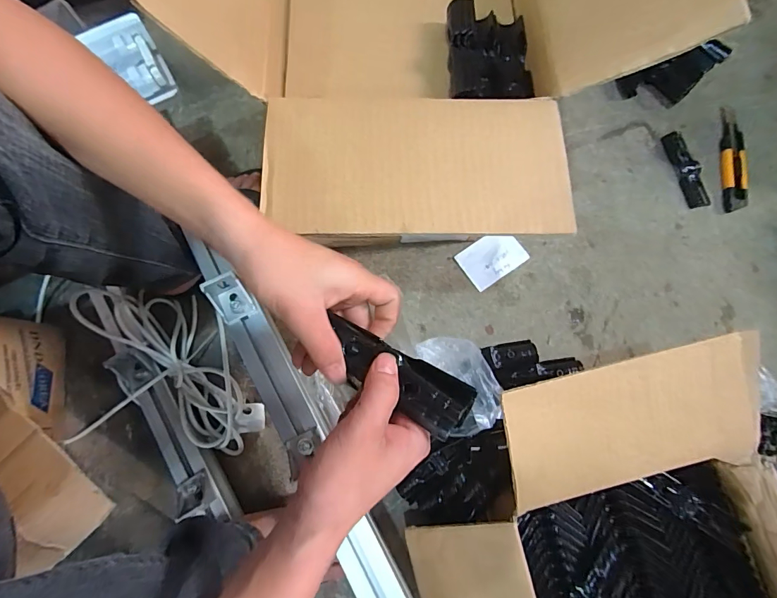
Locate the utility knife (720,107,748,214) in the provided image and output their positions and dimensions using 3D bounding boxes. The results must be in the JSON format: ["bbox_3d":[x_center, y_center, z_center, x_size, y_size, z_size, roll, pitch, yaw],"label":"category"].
[{"bbox_3d":[0.555,-0.226,0.649,0.035,0.017,0.181,6,76,3],"label":"utility knife"}]

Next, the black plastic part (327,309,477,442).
[{"bbox_3d":[0.000,0.054,0.293,0.121,0.015,0.045,30,78,18],"label":"black plastic part"}]

